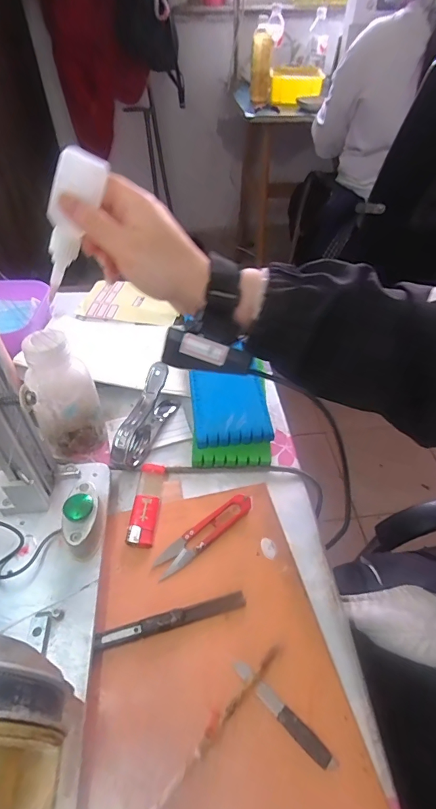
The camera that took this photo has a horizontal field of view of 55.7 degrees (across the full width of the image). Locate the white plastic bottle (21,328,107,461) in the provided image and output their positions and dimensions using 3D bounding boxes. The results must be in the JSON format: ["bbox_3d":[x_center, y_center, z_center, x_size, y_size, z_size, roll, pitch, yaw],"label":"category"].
[{"bbox_3d":[-0.152,-0.016,0.404,0.059,0.112,0.053,-15,46,-14],"label":"white plastic bottle"}]

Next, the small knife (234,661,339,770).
[{"bbox_3d":[0.043,0.206,0.276,0.081,0.005,0.011,32,53,30],"label":"small knife"}]

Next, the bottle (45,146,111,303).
[{"bbox_3d":[-0.117,-0.138,0.323,0.032,0.111,0.019,-2,33,-48],"label":"bottle"}]

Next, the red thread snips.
[{"bbox_3d":[-0.011,0.113,0.368,0.104,0.005,0.021,-33,53,-28],"label":"red thread snips"}]

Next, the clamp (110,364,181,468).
[{"bbox_3d":[-0.077,0.009,0.428,0.030,0.063,0.110,15,46,16],"label":"clamp"}]

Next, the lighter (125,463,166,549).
[{"bbox_3d":[-0.066,0.091,0.384,0.023,0.009,0.085,1,44,3],"label":"lighter"}]

